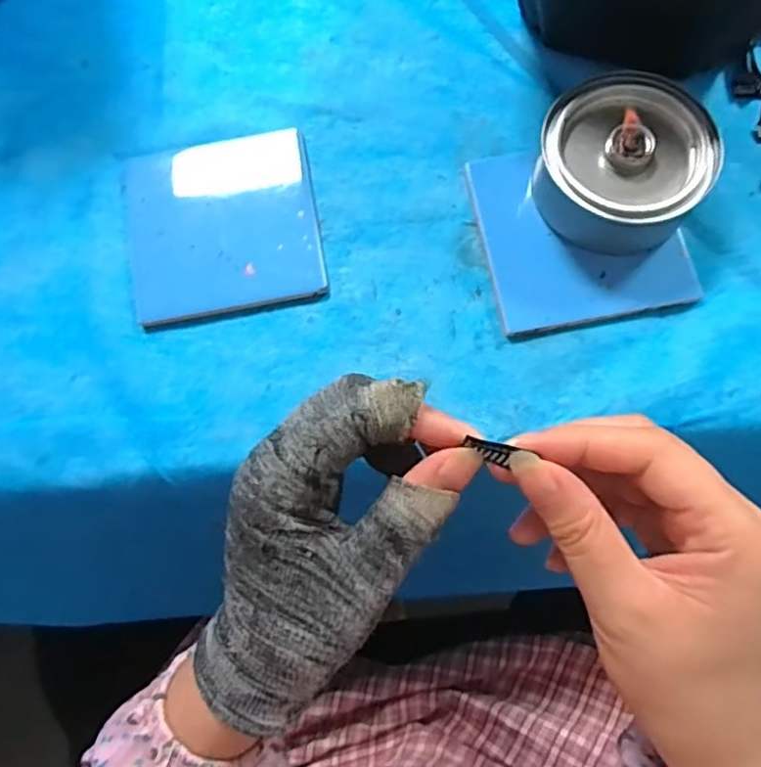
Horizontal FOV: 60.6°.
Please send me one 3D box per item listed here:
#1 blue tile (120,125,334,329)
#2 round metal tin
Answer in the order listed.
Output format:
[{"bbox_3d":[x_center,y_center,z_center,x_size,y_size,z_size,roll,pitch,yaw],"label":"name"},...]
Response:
[{"bbox_3d":[-0.089,-0.090,0.368,0.106,0.011,0.108,-10,73,-2],"label":"blue tile"},{"bbox_3d":[0.123,-0.111,0.333,0.082,0.044,0.076,-1,75,3],"label":"round metal tin"}]

